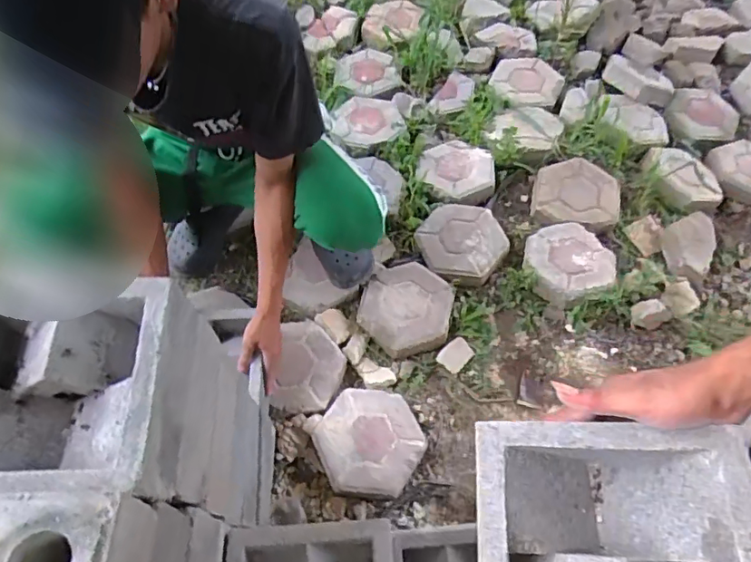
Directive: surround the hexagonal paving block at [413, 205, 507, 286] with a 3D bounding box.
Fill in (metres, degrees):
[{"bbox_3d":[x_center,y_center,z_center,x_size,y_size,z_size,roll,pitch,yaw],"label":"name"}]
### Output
[{"bbox_3d":[0.206,-0.097,1.249,0.198,0.051,0.201,41,68,18],"label":"hexagonal paving block"}]

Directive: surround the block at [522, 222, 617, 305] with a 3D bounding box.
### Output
[{"bbox_3d":[0.446,-0.046,1.237,0.209,0.056,0.199,-36,68,-19],"label":"block"}]

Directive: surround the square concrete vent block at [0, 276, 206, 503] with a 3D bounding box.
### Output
[{"bbox_3d":[-0.292,0.117,0.526,0.206,0.141,0.187,-2,62,-3],"label":"square concrete vent block"}]

